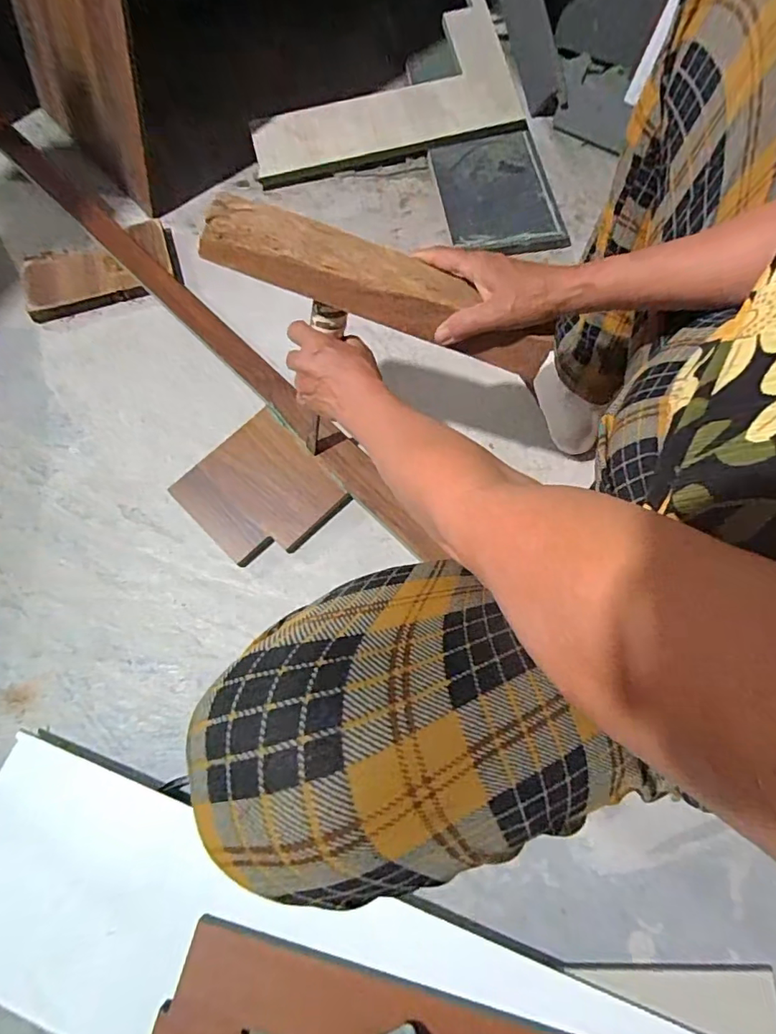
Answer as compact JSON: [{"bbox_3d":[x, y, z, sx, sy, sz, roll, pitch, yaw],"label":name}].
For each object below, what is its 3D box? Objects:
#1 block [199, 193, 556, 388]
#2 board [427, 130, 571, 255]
[{"bbox_3d":[-0.004,-0.200,0.443,0.304,0.038,0.060,20,69,-5],"label":"block"},{"bbox_3d":[0.179,-0.530,0.830,0.182,0.016,0.236,-10,73,-6],"label":"board"}]

